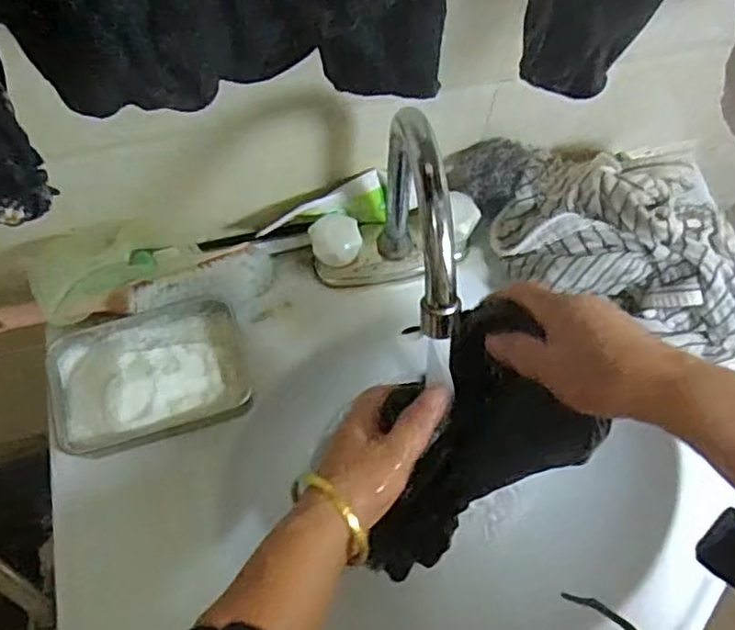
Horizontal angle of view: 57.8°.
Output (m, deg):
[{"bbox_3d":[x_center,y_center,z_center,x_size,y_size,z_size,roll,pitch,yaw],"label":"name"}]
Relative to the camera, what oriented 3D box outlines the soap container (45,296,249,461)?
[{"bbox_3d":[-0.174,0.048,0.529,0.150,0.035,0.102,-16,70,-8],"label":"soap container"}]

